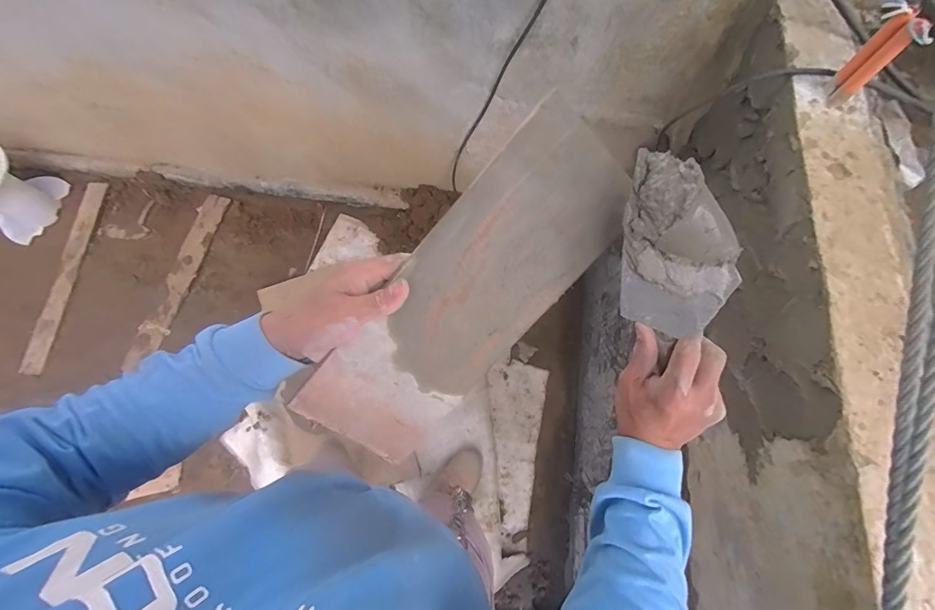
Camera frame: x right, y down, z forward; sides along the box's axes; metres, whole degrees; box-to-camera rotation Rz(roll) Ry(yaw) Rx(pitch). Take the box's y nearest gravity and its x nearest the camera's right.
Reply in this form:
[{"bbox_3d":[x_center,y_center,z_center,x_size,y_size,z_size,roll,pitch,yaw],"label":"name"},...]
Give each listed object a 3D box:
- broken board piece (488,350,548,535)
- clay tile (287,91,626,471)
[{"bbox_3d":[0.144,0.460,1.358,0.199,0.029,0.529,13,75,-9],"label":"broken board piece"},{"bbox_3d":[-0.002,0.002,0.353,0.127,0.009,0.339,38,101,-22],"label":"clay tile"}]

